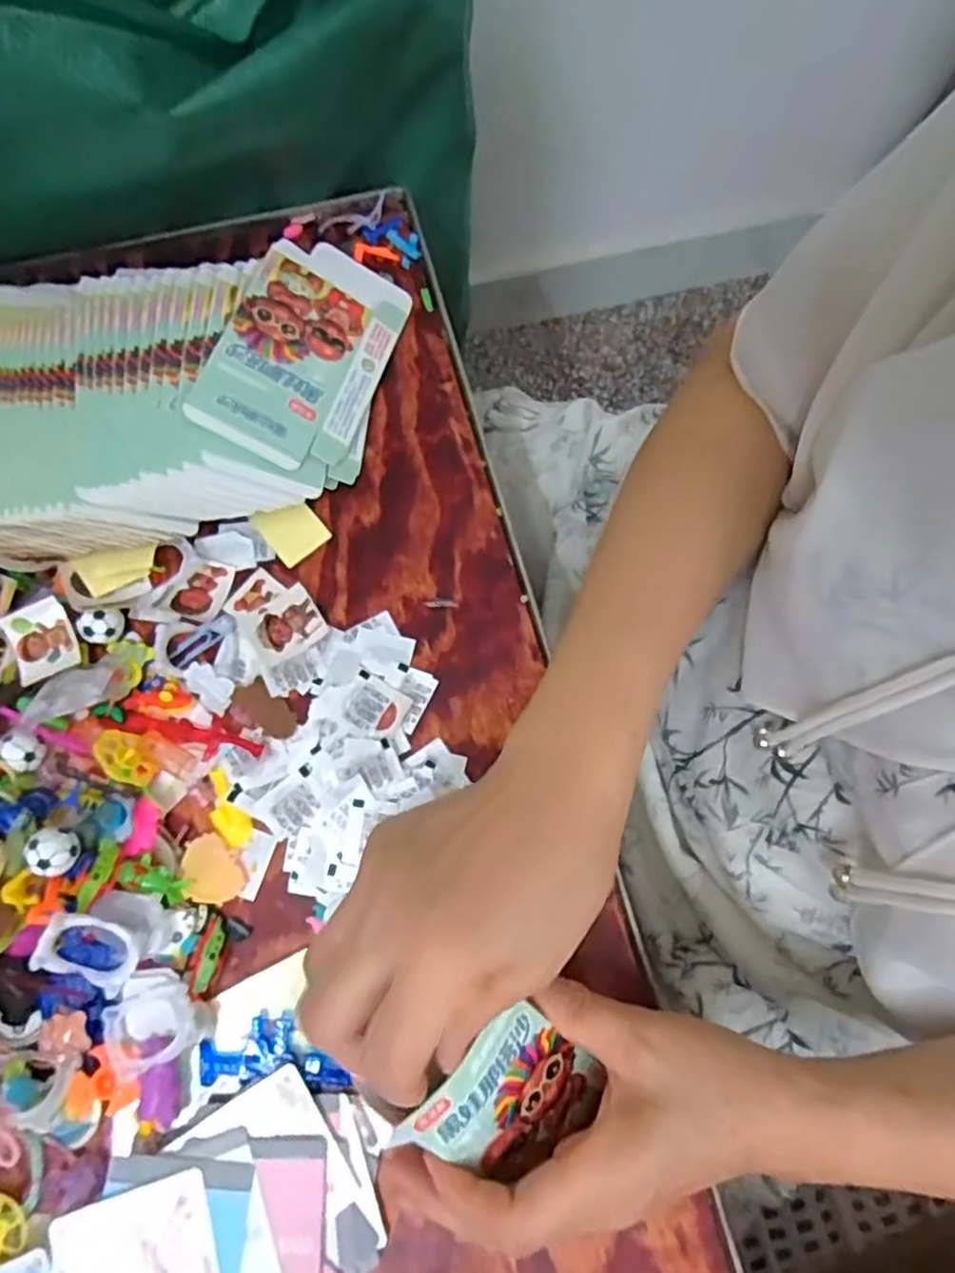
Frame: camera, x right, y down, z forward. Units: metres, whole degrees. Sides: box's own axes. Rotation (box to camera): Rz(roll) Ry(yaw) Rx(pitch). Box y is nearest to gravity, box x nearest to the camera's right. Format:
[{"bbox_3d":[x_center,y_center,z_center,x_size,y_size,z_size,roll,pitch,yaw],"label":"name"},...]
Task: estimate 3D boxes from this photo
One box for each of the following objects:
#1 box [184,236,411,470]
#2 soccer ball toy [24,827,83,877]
[{"bbox_3d":[-0.097,-0.162,0.404,0.083,0.007,0.145,27,68,-22],"label":"box"},{"bbox_3d":[-0.195,0.100,0.330,0.018,0.018,0.021,-7,75,-3],"label":"soccer ball toy"}]

